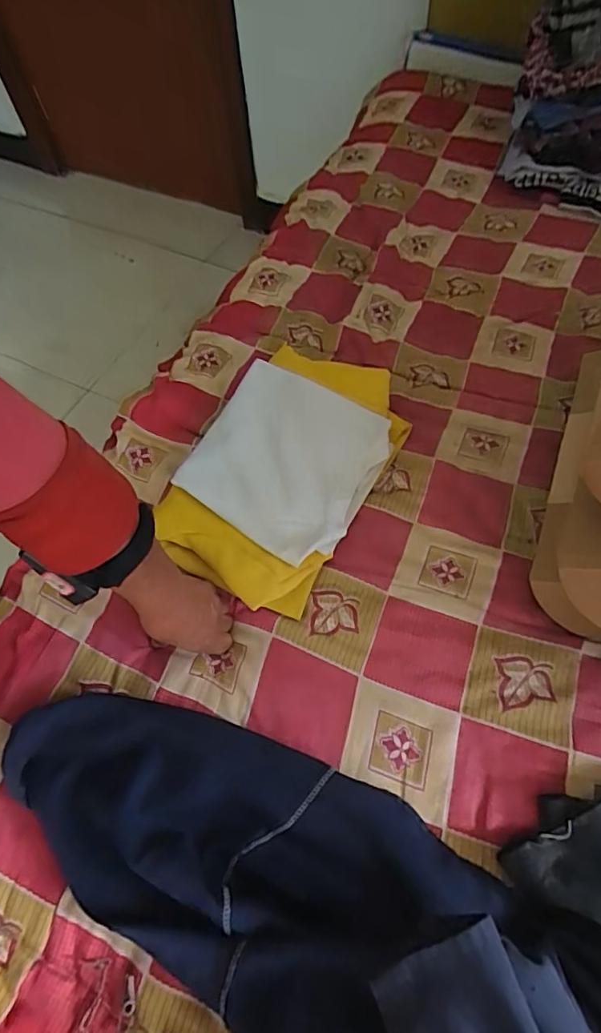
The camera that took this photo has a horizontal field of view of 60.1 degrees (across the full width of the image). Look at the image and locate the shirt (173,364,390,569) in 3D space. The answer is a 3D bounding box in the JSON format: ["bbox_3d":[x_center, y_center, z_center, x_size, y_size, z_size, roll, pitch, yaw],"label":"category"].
[{"bbox_3d":[-0.022,-0.071,0.633,0.216,0.046,0.223,25,67,16],"label":"shirt"}]

